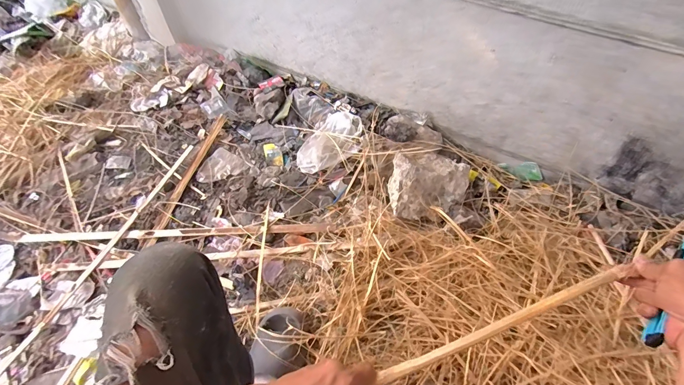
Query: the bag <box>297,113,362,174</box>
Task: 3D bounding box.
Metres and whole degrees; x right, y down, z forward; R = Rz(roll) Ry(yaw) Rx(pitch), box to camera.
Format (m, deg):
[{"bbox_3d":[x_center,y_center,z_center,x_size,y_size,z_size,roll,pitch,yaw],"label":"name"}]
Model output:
[{"bbox_3d":[-0.038,-0.163,1.078,0.167,0.053,0.245,37,63,22],"label":"bag"}]

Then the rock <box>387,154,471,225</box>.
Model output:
[{"bbox_3d":[0.250,-0.032,0.937,0.221,0.091,0.207,7,56,5],"label":"rock"}]

